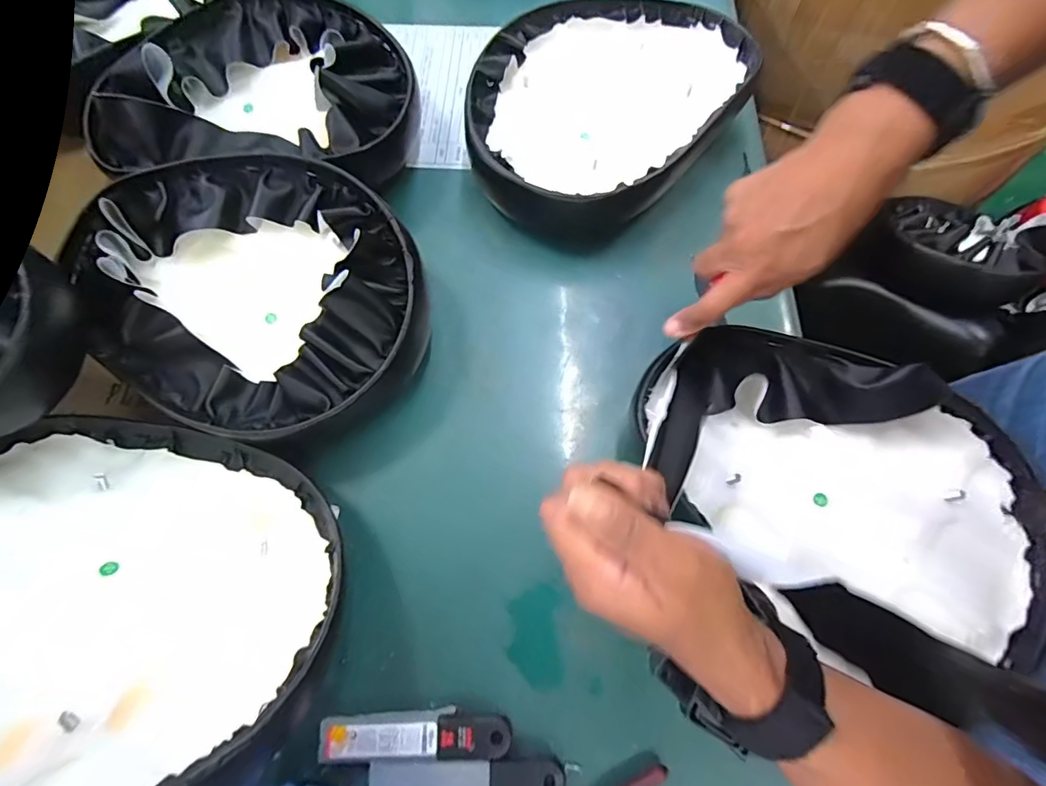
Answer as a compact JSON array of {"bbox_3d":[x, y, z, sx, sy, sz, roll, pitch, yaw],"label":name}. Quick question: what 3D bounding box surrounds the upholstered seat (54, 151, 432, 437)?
[{"bbox_3d":[-0.216,-0.077,0.396,0.288,0.078,0.212,18,73,7],"label":"upholstered seat"}]

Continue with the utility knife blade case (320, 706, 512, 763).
[{"bbox_3d":[-0.073,0.232,0.332,0.126,0.008,0.027,0,72,1],"label":"utility knife blade case"}]

